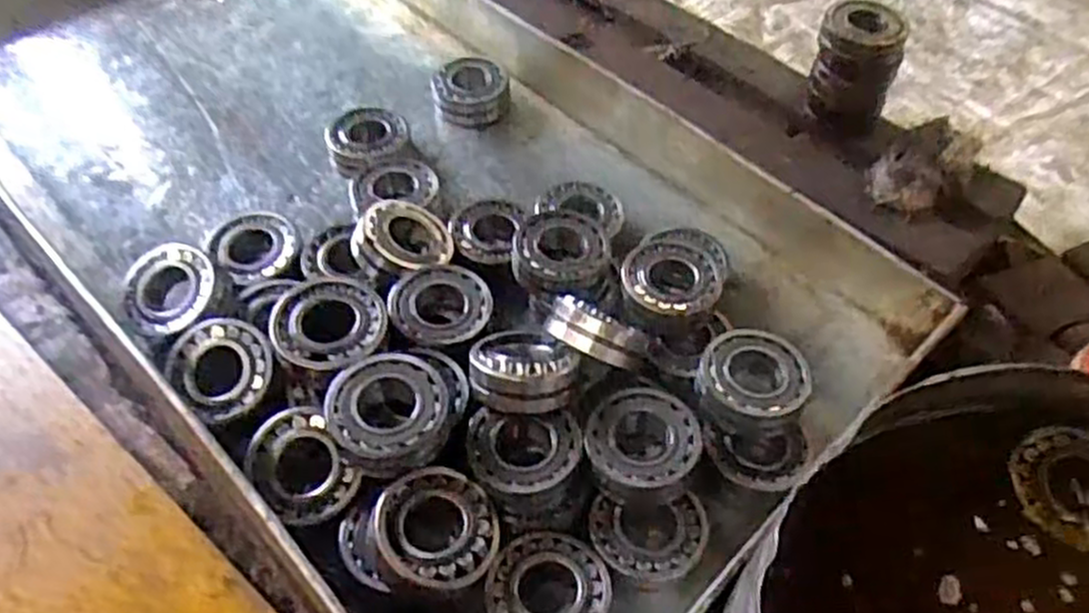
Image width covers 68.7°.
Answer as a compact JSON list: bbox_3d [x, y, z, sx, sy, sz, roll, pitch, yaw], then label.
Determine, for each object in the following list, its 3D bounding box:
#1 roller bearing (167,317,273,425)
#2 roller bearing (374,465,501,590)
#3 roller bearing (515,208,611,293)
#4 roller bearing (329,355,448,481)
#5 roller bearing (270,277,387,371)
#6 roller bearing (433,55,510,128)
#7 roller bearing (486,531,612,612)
[{"bbox_3d":[-0.348,0.067,0.854,0.114,0.029,0.104,36,73,12],"label":"roller bearing"},{"bbox_3d":[-0.099,0.205,0.742,0.110,0.034,0.112,1,51,-1],"label":"roller bearing"},{"bbox_3d":[0.018,-0.063,0.987,0.112,0.055,0.116,2,63,-5],"label":"roller bearing"},{"bbox_3d":[-0.154,0.106,0.791,0.115,0.055,0.126,1,51,-1],"label":"roller bearing"},{"bbox_3d":[-0.227,0.014,0.835,0.110,0.024,0.104,1,51,-1],"label":"roller bearing"},{"bbox_3d":[-0.113,-0.335,1.231,0.121,0.052,0.108,-5,51,-5],"label":"roller bearing"},{"bbox_3d":[0.003,0.272,0.748,0.113,0.041,0.113,1,51,-1],"label":"roller bearing"}]

